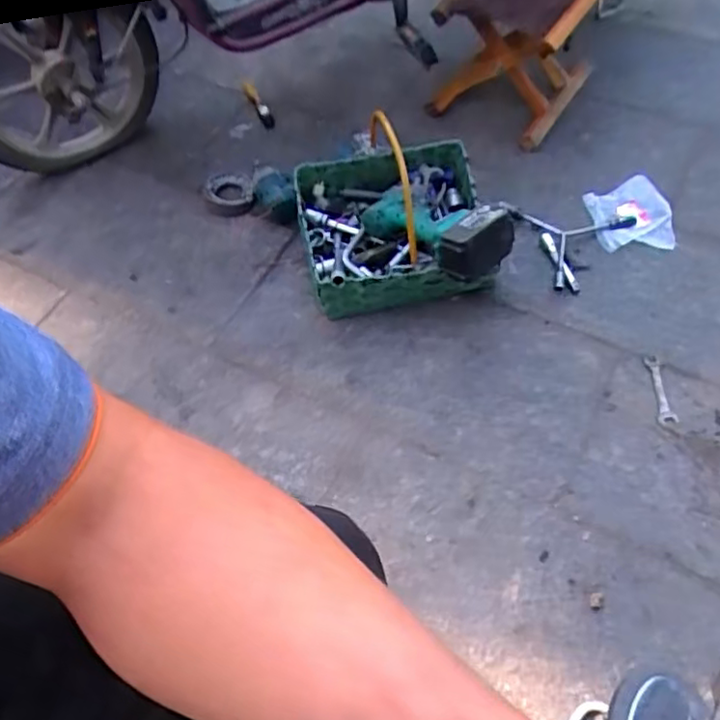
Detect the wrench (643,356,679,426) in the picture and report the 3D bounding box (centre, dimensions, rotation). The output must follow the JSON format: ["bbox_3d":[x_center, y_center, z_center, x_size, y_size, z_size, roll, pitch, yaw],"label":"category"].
[{"bbox_3d":[0.457,0.045,0.976,0.029,0.007,0.116,1,58,4],"label":"wrench"}]

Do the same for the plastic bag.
[{"bbox_3d":[0.485,-0.268,1.167,0.158,0.042,0.185,9,60,8],"label":"plastic bag"}]

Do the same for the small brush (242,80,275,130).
[{"bbox_3d":[-0.221,-0.560,1.391,0.029,0.033,0.185,-21,59,-10],"label":"small brush"}]

